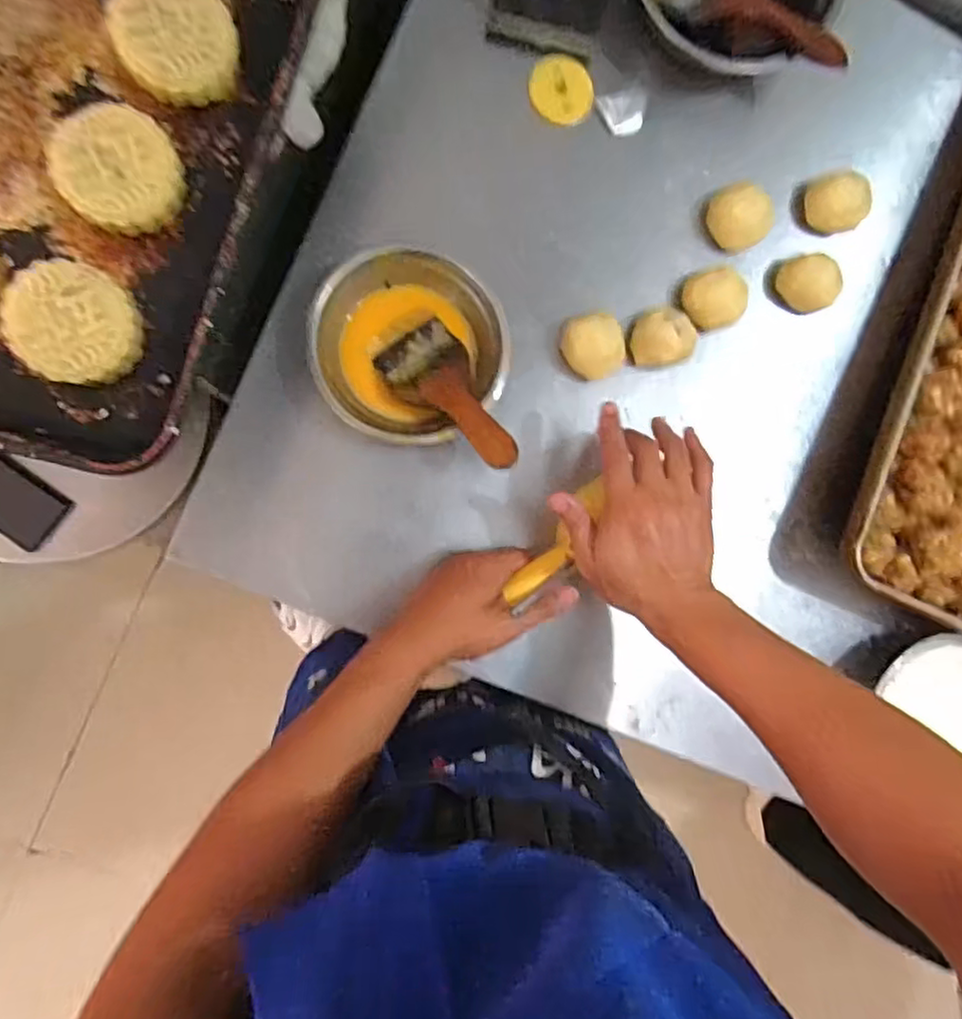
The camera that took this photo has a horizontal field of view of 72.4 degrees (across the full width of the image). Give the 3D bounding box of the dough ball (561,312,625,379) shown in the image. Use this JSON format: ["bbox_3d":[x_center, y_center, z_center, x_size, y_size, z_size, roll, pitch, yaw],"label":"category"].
[{"bbox_3d":[0.103,-0.151,0.612,0.056,0.042,0.058,0,91,-8],"label":"dough ball"}]

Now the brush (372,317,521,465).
[{"bbox_3d":[-0.022,-0.096,0.561,0.067,0.012,0.152,-36,70,-6],"label":"brush"}]

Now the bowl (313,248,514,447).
[{"bbox_3d":[-0.064,-0.141,0.585,0.164,0.059,0.159,0,91,-8],"label":"bowl"}]

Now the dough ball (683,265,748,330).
[{"bbox_3d":[0.219,-0.198,0.620,0.047,0.047,0.050,0,91,-8],"label":"dough ball"}]

